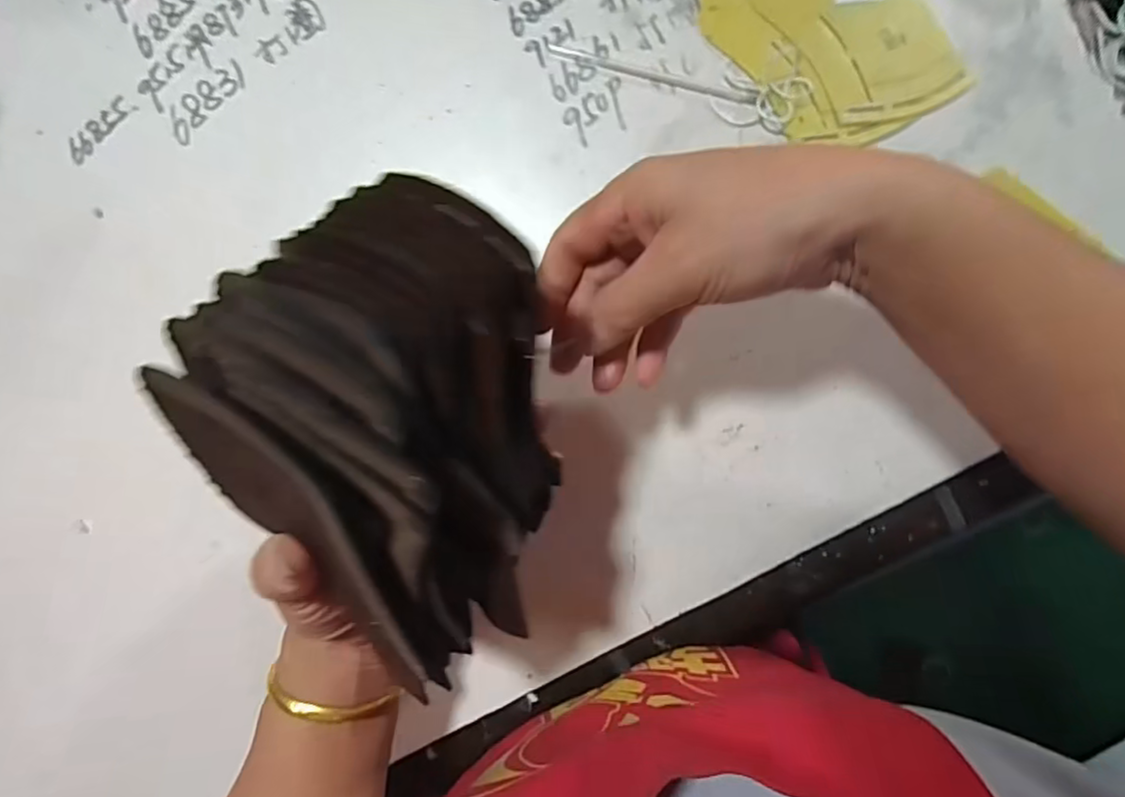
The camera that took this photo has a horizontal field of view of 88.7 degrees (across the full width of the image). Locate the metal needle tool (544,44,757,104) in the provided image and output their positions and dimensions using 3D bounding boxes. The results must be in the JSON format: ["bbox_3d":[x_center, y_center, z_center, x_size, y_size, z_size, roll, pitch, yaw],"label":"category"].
[{"bbox_3d":[0.052,-0.189,0.334,0.125,0.006,0.006,19,91,6],"label":"metal needle tool"}]

